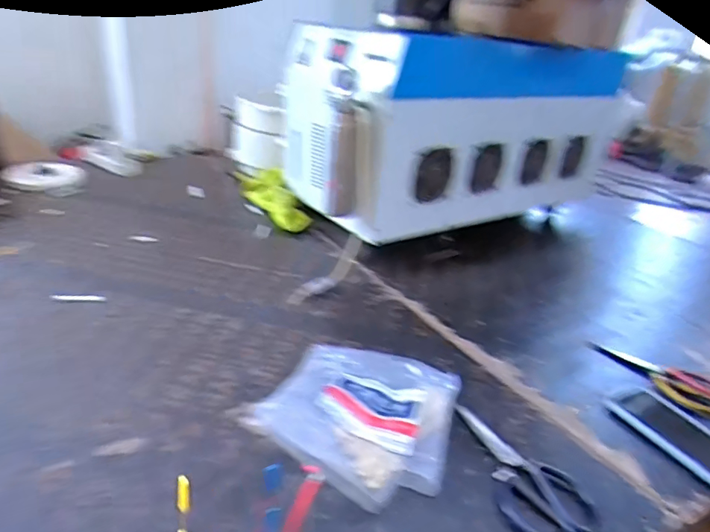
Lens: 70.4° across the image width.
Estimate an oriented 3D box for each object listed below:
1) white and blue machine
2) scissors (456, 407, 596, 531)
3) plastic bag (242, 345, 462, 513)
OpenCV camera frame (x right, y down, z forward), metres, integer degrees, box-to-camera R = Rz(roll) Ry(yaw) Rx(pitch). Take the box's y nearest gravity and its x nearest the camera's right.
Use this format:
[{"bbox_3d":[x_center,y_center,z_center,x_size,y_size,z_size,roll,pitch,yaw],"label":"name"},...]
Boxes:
[{"bbox_3d":[0.266,-0.342,1.210,0.834,0.360,0.347,-10,31,-29],"label":"white and blue machine"},{"bbox_3d":[0.177,0.225,0.561,0.093,0.010,0.189,-9,31,-25],"label":"scissors"},{"bbox_3d":[0.013,0.158,0.602,0.204,0.064,0.241,12,28,14],"label":"plastic bag"}]

